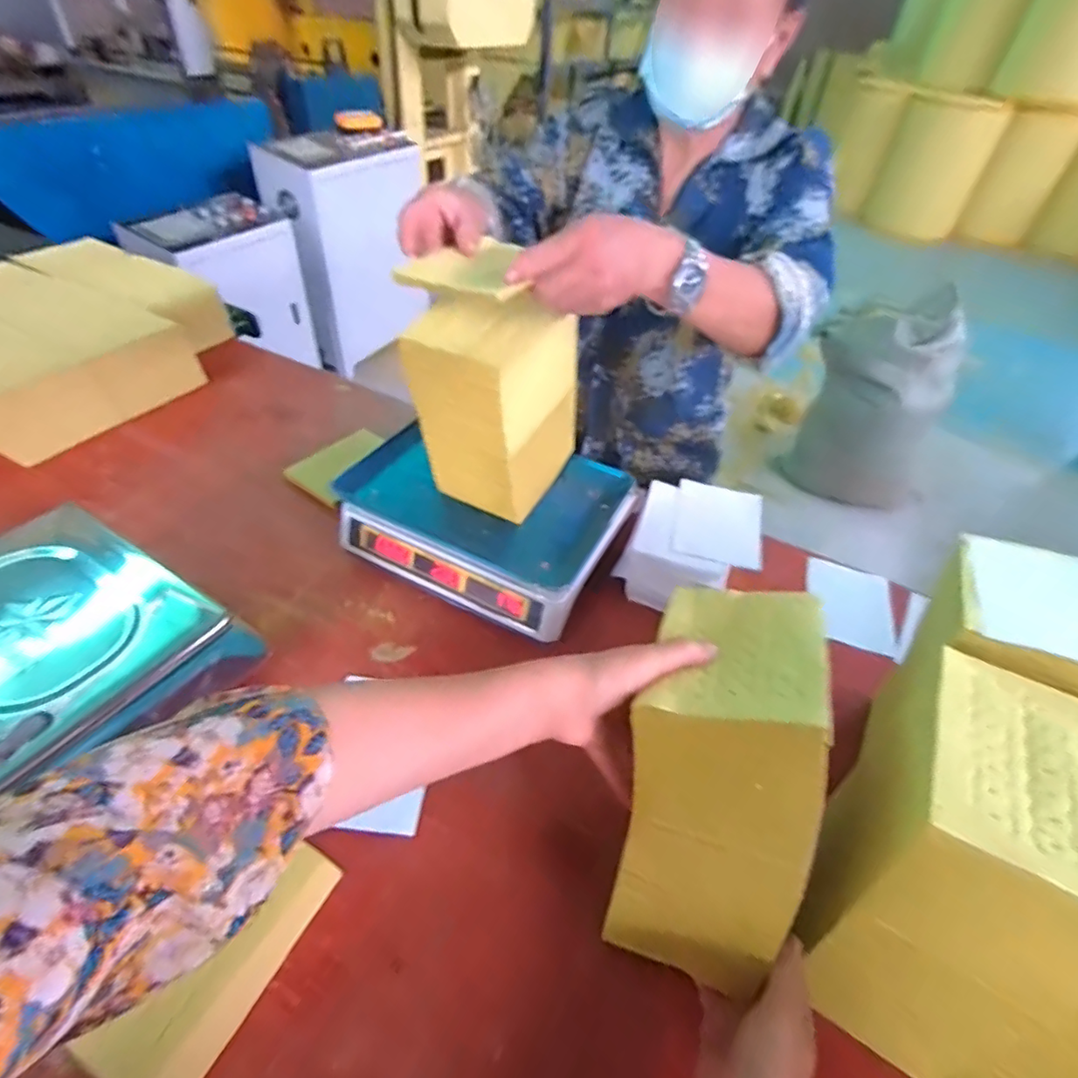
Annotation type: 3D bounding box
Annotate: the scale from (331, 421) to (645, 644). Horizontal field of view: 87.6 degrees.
[{"bbox_3d":[-0.064,-0.042,0.741,0.324,0.087,0.264,22,48,18],"label":"scale"}]

